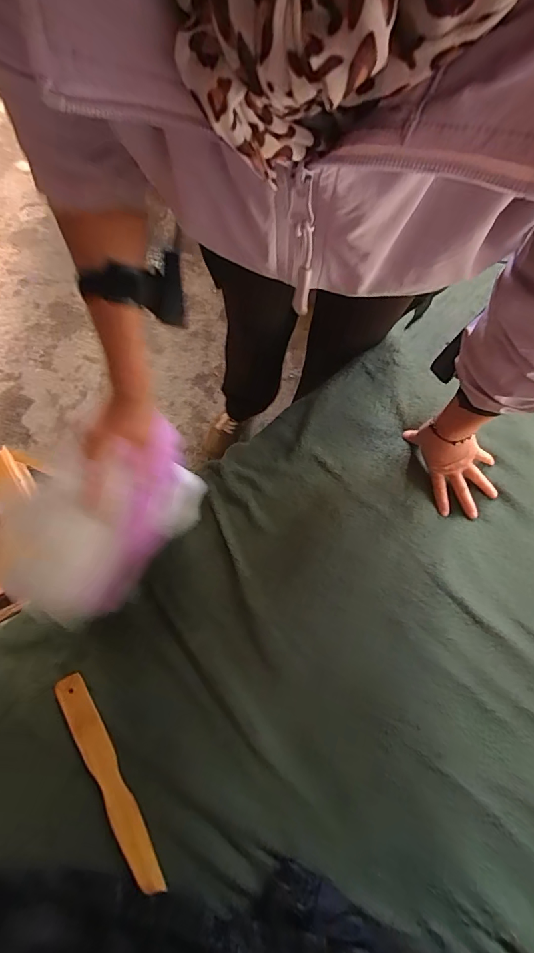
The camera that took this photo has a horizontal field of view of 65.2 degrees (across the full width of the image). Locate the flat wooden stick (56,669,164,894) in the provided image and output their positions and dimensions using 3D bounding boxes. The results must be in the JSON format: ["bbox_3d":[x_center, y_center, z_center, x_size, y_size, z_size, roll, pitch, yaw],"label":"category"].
[{"bbox_3d":[-0.187,0.354,0.493,0.035,0.012,0.249,-31,74,-9],"label":"flat wooden stick"}]

